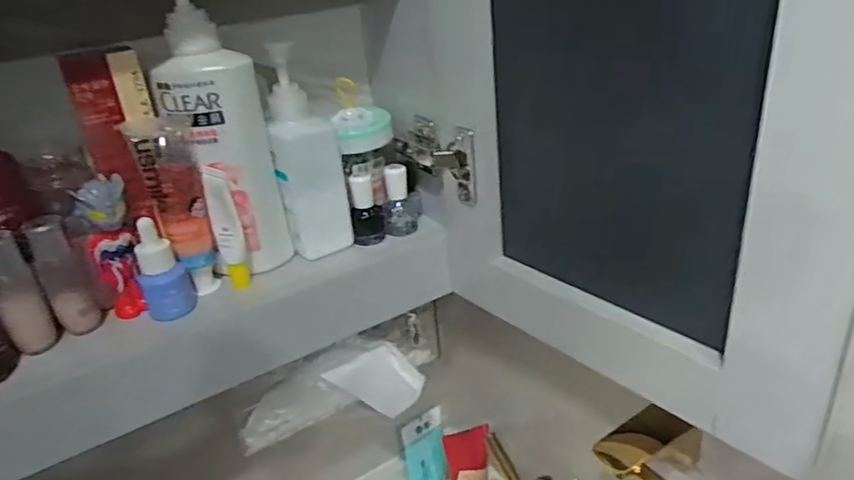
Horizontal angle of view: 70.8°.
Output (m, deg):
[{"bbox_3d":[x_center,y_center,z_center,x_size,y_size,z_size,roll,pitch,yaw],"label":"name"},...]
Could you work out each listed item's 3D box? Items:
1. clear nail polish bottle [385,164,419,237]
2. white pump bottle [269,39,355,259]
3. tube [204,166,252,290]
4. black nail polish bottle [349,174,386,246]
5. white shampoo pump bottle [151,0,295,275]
[{"bbox_3d":[-0.025,-0.034,0.535,0.022,0.068,0.030,-1,27,10],"label":"clear nail polish bottle"},{"bbox_3d":[-0.097,-0.066,0.492,0.053,0.158,0.044,-10,27,-8],"label":"white pump bottle"},{"bbox_3d":[-0.152,-0.005,0.462,0.019,0.102,0.018,-14,27,-16],"label":"tube"},{"bbox_3d":[-0.053,-0.026,0.523,0.028,0.056,0.024,-8,26,-4],"label":"black nail polish bottle"},{"bbox_3d":[-0.157,-0.084,0.457,0.050,0.222,0.061,15,33,36],"label":"white shampoo pump bottle"}]

